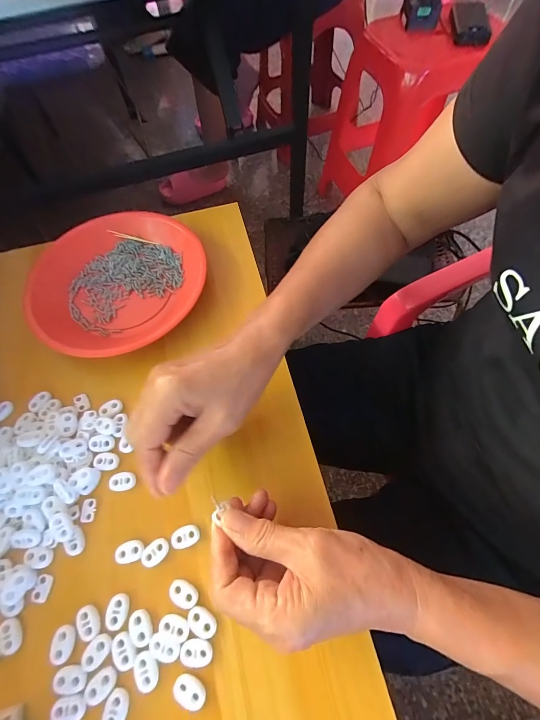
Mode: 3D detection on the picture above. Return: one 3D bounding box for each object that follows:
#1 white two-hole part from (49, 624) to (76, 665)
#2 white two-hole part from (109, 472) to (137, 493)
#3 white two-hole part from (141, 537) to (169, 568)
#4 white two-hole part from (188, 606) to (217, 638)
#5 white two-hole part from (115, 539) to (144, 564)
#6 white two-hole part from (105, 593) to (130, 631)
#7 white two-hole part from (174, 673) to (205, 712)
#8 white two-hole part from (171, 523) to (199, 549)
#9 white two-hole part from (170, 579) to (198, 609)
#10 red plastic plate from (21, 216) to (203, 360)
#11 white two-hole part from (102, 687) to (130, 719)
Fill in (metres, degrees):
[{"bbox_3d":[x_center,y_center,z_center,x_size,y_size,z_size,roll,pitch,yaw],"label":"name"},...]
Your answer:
[{"bbox_3d":[-0.150,0.206,0.243,0.017,0.004,0.022,-5,63,0],"label":"white two-hole part"},{"bbox_3d":[-0.129,0.106,0.293,0.023,0.004,0.015,-9,63,-2],"label":"white two-hole part"},{"bbox_3d":[-0.092,0.153,0.268,0.022,0.004,0.016,-37,68,-15],"label":"white two-hole part"},{"bbox_3d":[-0.050,0.192,0.247,0.022,0.004,0.015,29,68,16],"label":"white two-hole part"},{"bbox_3d":[-0.112,0.153,0.269,0.022,0.004,0.016,-11,63,-3],"label":"white two-hole part"},{"bbox_3d":[-0.115,0.189,0.252,0.016,0.004,0.022,3,64,4],"label":"white two-hole part"},{"bbox_3d":[-0.055,0.228,0.230,0.023,0.004,0.015,23,67,13],"label":"white two-hole part"},{"bbox_3d":[-0.069,0.143,0.273,0.022,0.004,0.015,-11,63,-3],"label":"white two-hole part"},{"bbox_3d":[-0.066,0.178,0.256,0.023,0.004,0.015,28,68,16],"label":"white two-hole part"},{"bbox_3d":[-0.171,-0.093,0.383,0.187,0.032,0.197,-1,63,2],"label":"red plastic plate"},{"bbox_3d":[-0.104,0.236,0.226,0.016,0.004,0.022,3,64,4],"label":"white two-hole part"}]

